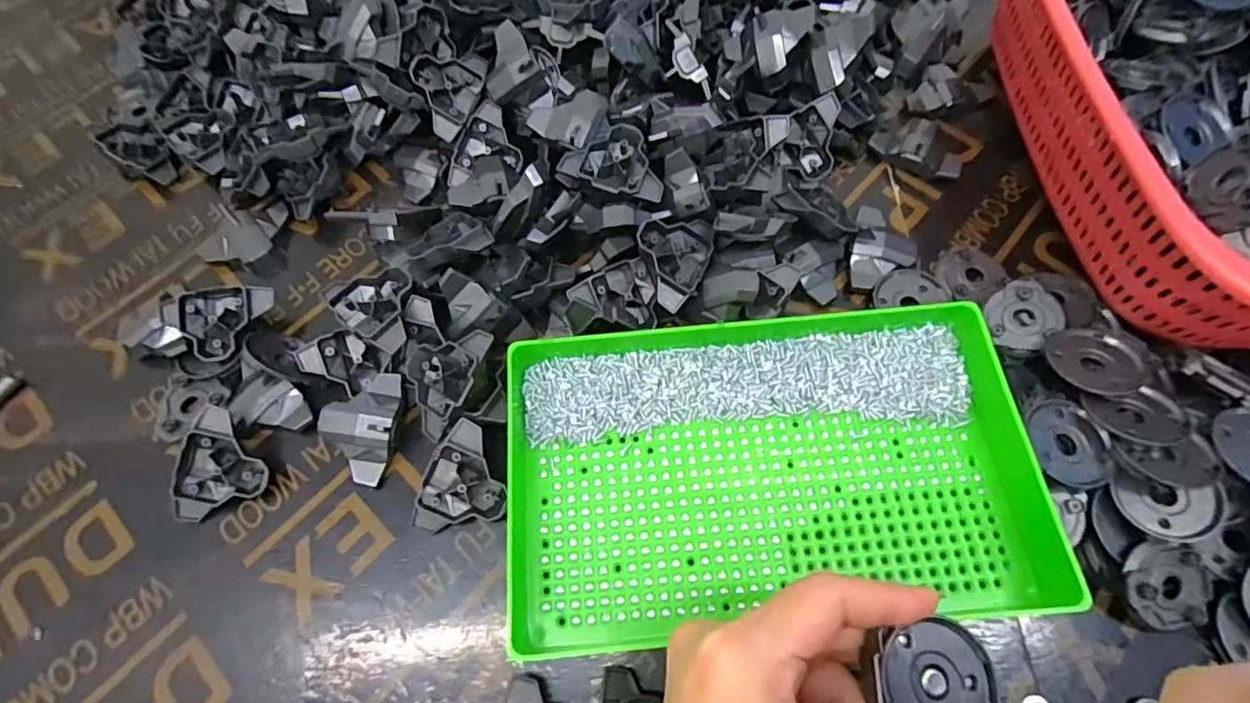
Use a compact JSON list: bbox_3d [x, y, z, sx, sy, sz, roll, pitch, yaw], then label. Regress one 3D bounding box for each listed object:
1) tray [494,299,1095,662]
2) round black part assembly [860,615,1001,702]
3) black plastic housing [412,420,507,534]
[{"bbox_3d":[0.071,0.054,0.288,0.249,0.035,0.150,-5,65,0],"label":"tray"},{"bbox_3d":[0.108,0.116,0.207,0.042,0.012,0.036,-3,65,1],"label":"round black part assembly"},{"bbox_3d":[-0.090,0.065,0.302,0.047,0.013,0.051,-15,93,-2],"label":"black plastic housing"}]

